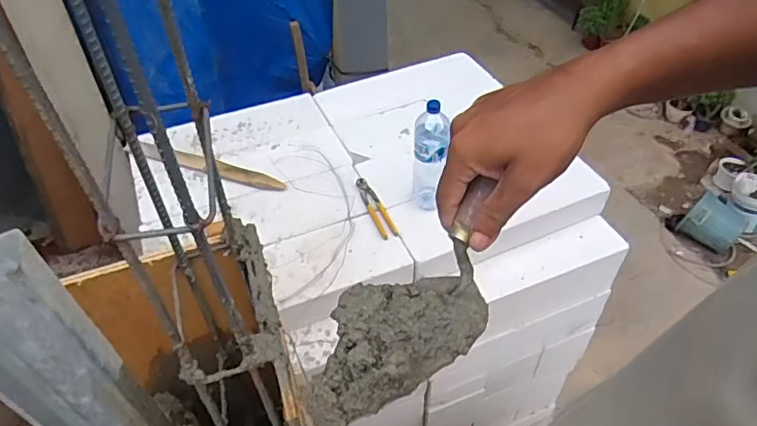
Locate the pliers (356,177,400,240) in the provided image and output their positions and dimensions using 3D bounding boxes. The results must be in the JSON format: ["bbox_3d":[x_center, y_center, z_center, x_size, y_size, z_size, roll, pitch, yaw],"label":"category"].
[{"bbox_3d":[-0.009,-0.017,1.388,0.052,0.013,0.218,-17,49,-13],"label":"pliers"}]

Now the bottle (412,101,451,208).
[{"bbox_3d":[0.127,-0.136,1.292,0.086,0.302,0.085,1,47,3],"label":"bottle"}]

